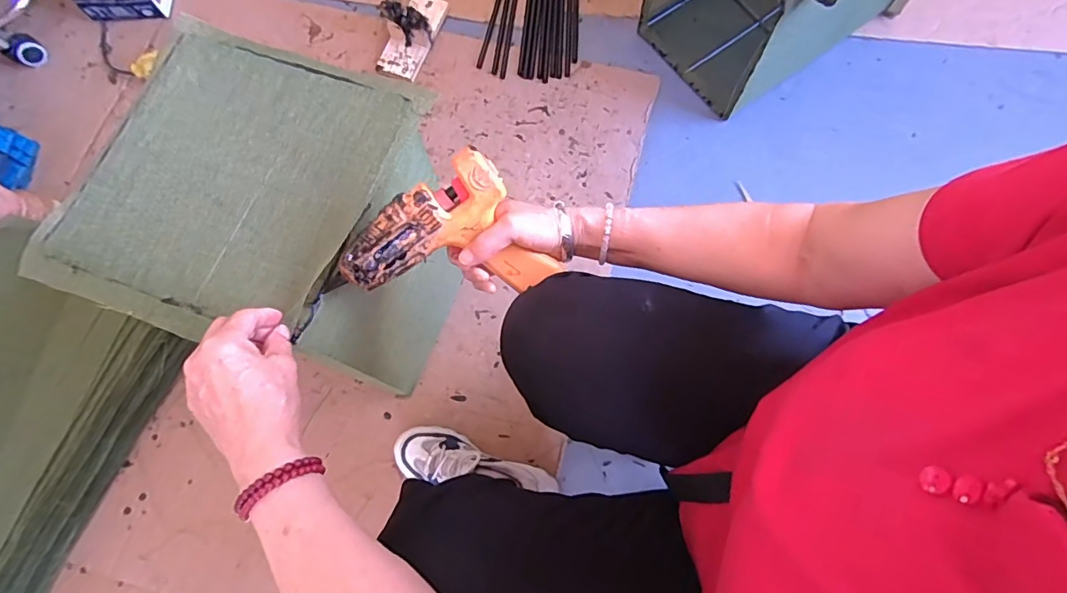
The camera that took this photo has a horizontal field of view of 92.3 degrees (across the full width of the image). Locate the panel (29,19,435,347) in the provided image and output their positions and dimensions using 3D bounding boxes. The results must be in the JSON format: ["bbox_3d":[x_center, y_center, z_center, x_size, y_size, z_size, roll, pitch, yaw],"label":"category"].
[{"bbox_3d":[-0.292,-0.118,0.492,0.278,0.021,0.305,22,76,7],"label":"panel"}]

